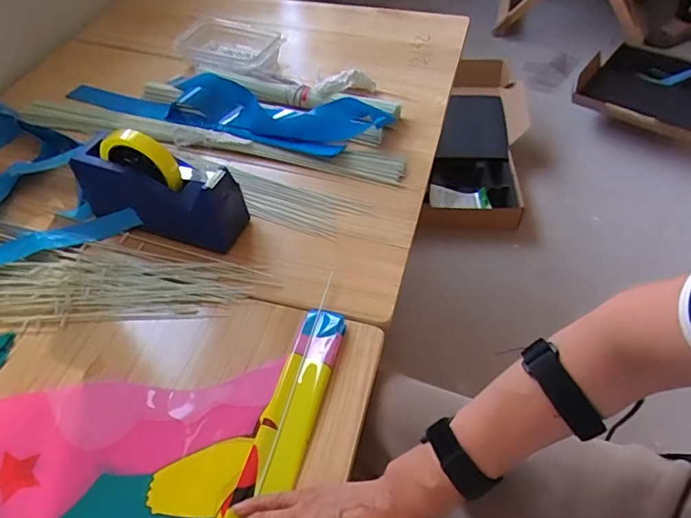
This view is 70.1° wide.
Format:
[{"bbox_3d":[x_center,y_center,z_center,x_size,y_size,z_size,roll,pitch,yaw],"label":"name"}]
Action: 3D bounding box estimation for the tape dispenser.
[{"bbox_3d":[-0.235,-0.092,0.611,0.201,0.126,0.069,15,51,14],"label":"tape dispenser"}]

